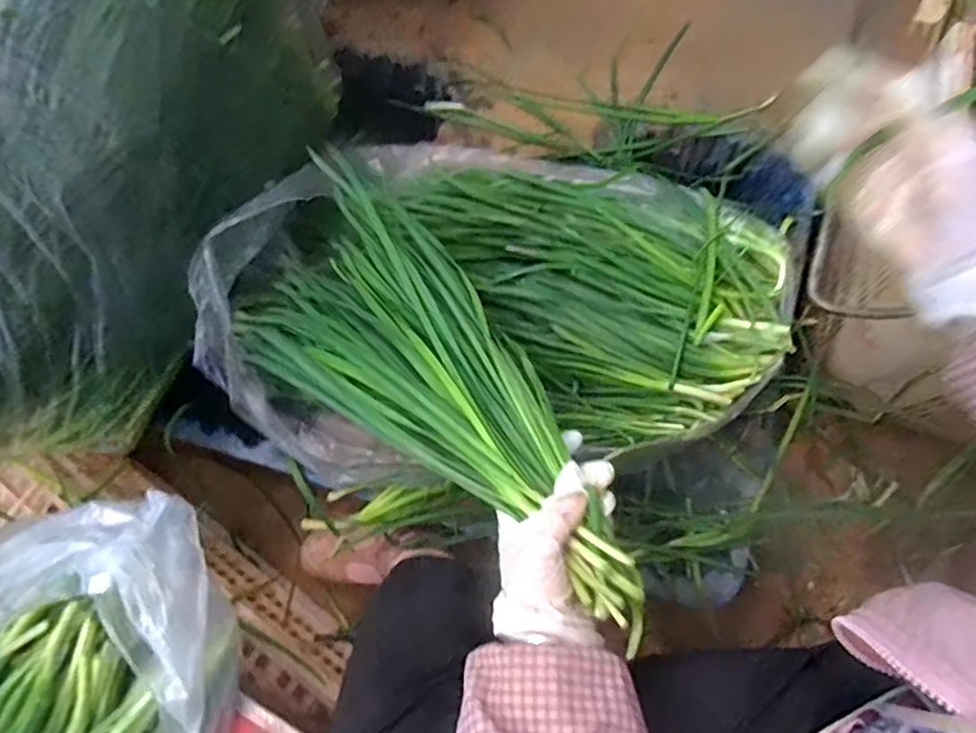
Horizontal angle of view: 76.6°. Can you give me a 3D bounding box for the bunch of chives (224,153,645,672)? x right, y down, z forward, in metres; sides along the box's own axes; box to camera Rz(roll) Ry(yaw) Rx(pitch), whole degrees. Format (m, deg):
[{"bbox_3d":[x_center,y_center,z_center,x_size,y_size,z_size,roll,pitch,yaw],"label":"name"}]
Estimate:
[{"bbox_3d":[-0.044,0.015,0.465,0.173,0.067,0.409,-41,61,-10],"label":"bunch of chives"}]

